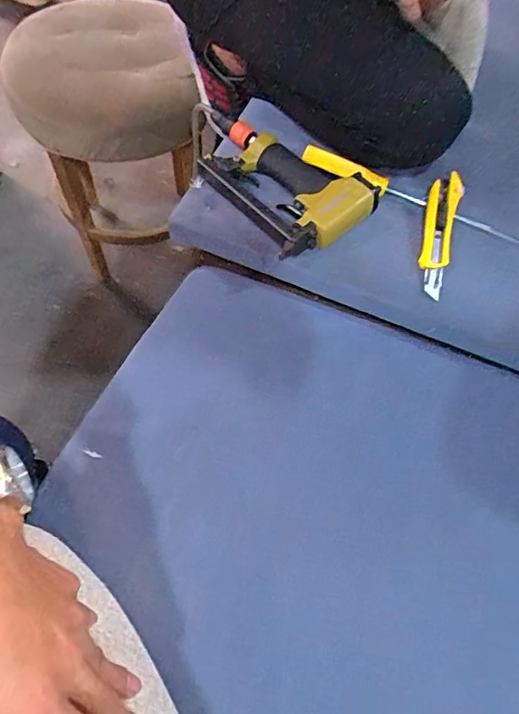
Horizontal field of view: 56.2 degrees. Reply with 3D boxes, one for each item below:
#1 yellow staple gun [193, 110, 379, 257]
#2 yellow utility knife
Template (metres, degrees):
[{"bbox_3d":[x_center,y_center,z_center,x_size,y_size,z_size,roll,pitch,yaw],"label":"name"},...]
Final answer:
[{"bbox_3d":[0.018,-0.236,0.604,0.139,0.045,0.253,-34,70,-19],"label":"yellow staple gun"},{"bbox_3d":[0.210,-0.143,0.570,0.037,0.026,0.153,12,79,2],"label":"yellow utility knife"}]

